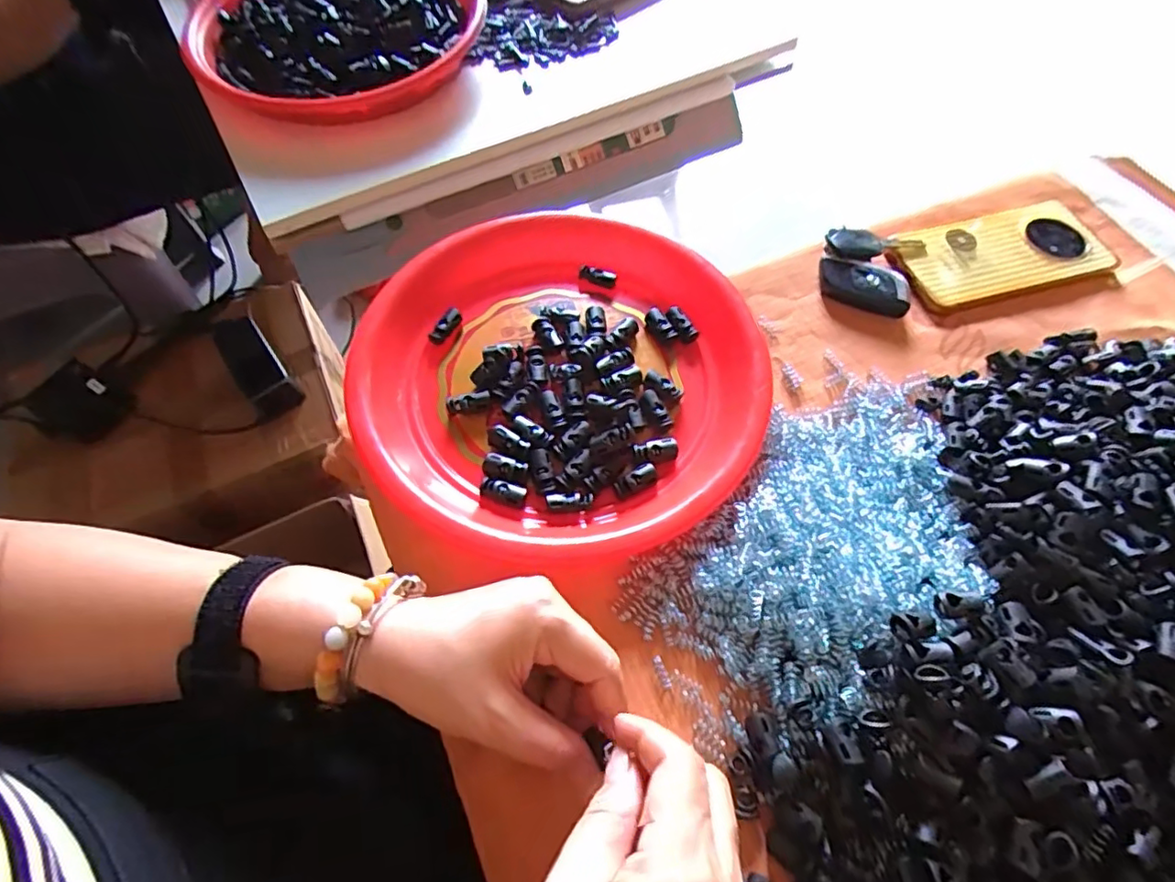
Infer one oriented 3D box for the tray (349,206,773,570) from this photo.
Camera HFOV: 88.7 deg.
[{"bbox_3d":[-0.014,-0.047,0.383,0.242,0.031,0.251,0,61,1],"label":"tray"}]

